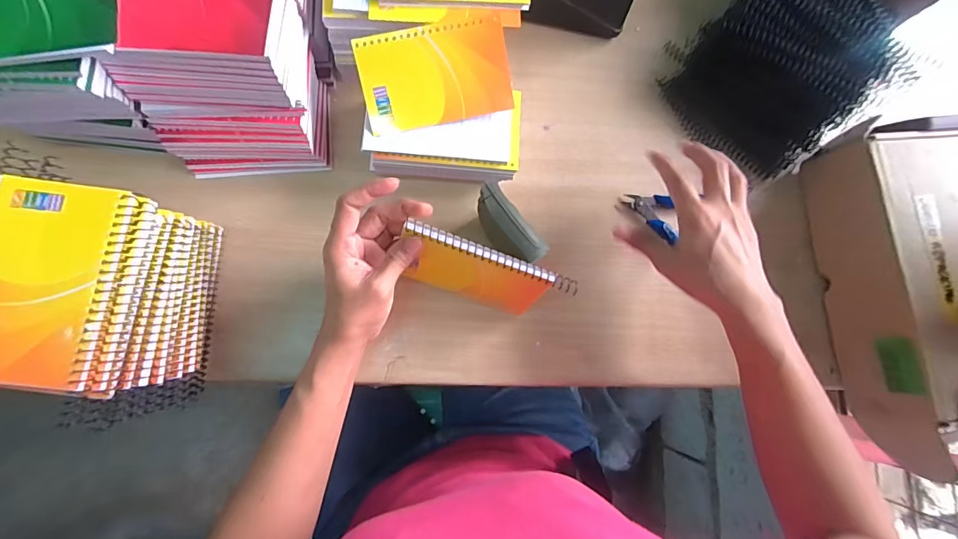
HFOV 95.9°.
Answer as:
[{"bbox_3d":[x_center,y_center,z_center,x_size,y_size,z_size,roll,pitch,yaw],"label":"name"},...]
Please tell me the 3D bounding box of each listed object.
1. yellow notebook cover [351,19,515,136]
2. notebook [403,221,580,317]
[{"bbox_3d":[-0.037,-0.168,0.374,0.126,0.004,0.078,-11,105,-1],"label":"yellow notebook cover"},{"bbox_3d":[0.002,0.006,0.376,0.137,0.086,0.013,20,60,-7],"label":"notebook"}]

